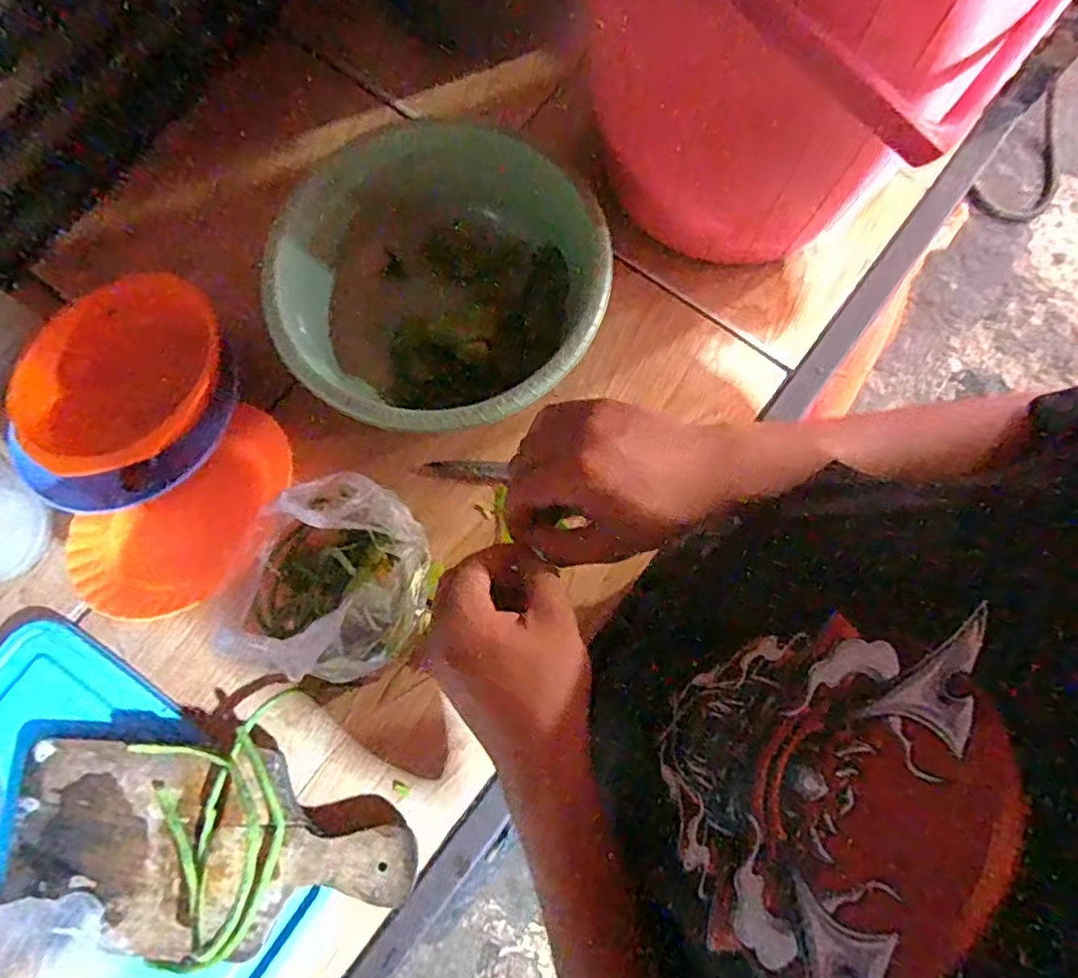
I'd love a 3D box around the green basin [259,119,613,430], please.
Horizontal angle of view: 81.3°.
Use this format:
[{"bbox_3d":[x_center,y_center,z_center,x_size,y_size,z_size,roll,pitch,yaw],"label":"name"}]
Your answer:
[{"bbox_3d":[-0.086,-0.185,0.607,0.290,0.115,0.284,0,79,-1],"label":"green basin"}]

